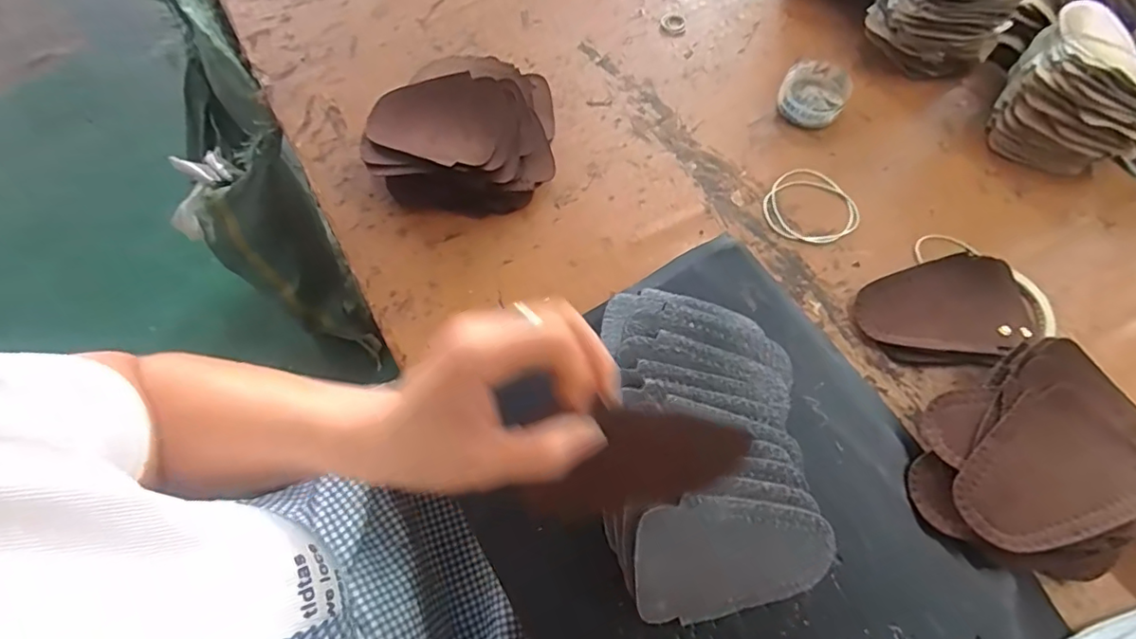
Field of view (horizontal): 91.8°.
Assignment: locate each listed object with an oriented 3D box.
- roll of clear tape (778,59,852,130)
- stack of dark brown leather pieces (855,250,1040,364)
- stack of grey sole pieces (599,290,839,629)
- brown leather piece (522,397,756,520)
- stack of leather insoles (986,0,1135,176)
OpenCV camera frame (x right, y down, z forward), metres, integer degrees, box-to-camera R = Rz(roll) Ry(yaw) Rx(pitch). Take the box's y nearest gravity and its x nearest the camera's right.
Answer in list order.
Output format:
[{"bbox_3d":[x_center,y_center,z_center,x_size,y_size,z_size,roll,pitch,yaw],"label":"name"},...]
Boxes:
[{"bbox_3d":[0.247,-0.226,0.556,0.062,0.028,0.076,30,70,13],"label":"roll of clear tape"},{"bbox_3d":[0.319,-0.006,0.461,0.138,0.014,0.089,-13,67,-5],"label":"stack of dark brown leather pieces"},{"bbox_3d":[0.096,0.079,0.384,0.134,0.060,0.228,-2,67,0],"label":"stack of grey sole pieces"},{"bbox_3d":[0.036,0.078,0.304,0.124,0.099,0.009,-10,44,-3],"label":"brown leather piece"},{"bbox_3d":[0.489,-0.217,0.514,0.125,0.090,0.151,30,70,13],"label":"stack of leather insoles"}]

